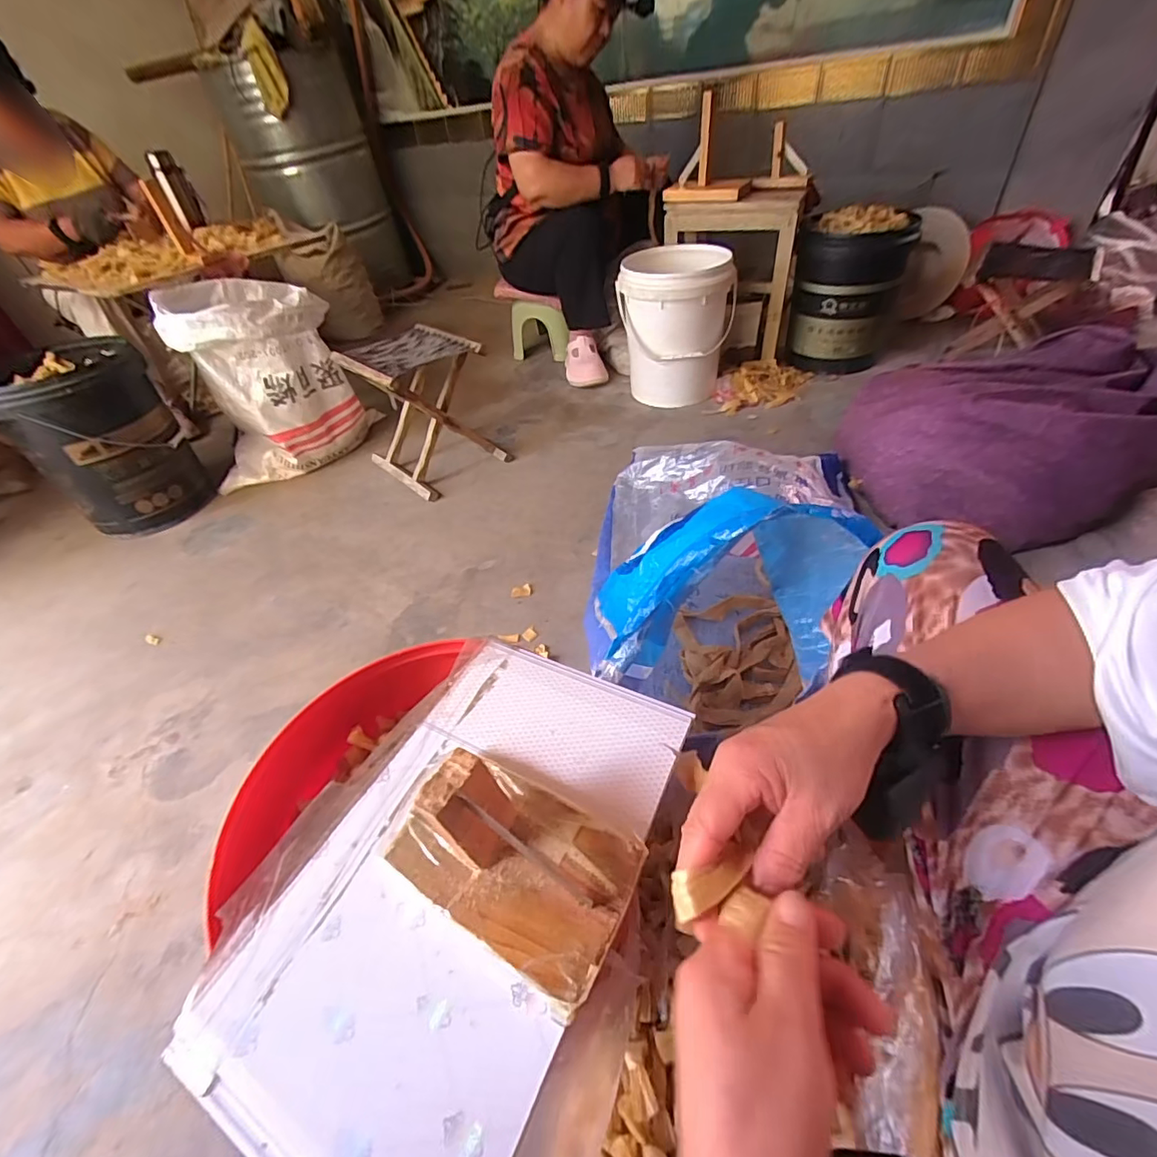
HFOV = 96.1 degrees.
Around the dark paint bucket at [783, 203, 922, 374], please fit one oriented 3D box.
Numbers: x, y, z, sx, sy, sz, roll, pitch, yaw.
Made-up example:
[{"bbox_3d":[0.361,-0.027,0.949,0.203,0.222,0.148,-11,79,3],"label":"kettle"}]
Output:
[{"bbox_3d":[0.743,-0.778,1.457,0.280,0.371,0.270,9,47,18],"label":"dark paint bucket"}]

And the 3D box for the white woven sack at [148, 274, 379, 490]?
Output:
[{"bbox_3d":[-0.796,-0.514,1.360,0.406,0.427,0.255,-20,45,-13],"label":"white woven sack"}]

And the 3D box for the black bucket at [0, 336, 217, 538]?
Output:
[{"bbox_3d":[-1.122,-0.331,1.260,0.293,0.370,0.278,-34,50,-26],"label":"black bucket"}]

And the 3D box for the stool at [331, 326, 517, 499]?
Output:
[{"bbox_3d":[-0.382,-0.423,1.299,0.262,0.296,0.299,-37,51,-28],"label":"stool"}]

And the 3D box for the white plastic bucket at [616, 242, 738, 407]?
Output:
[{"bbox_3d":[0.274,-0.705,1.460,0.293,0.353,0.273,6,45,13],"label":"white plastic bucket"}]

